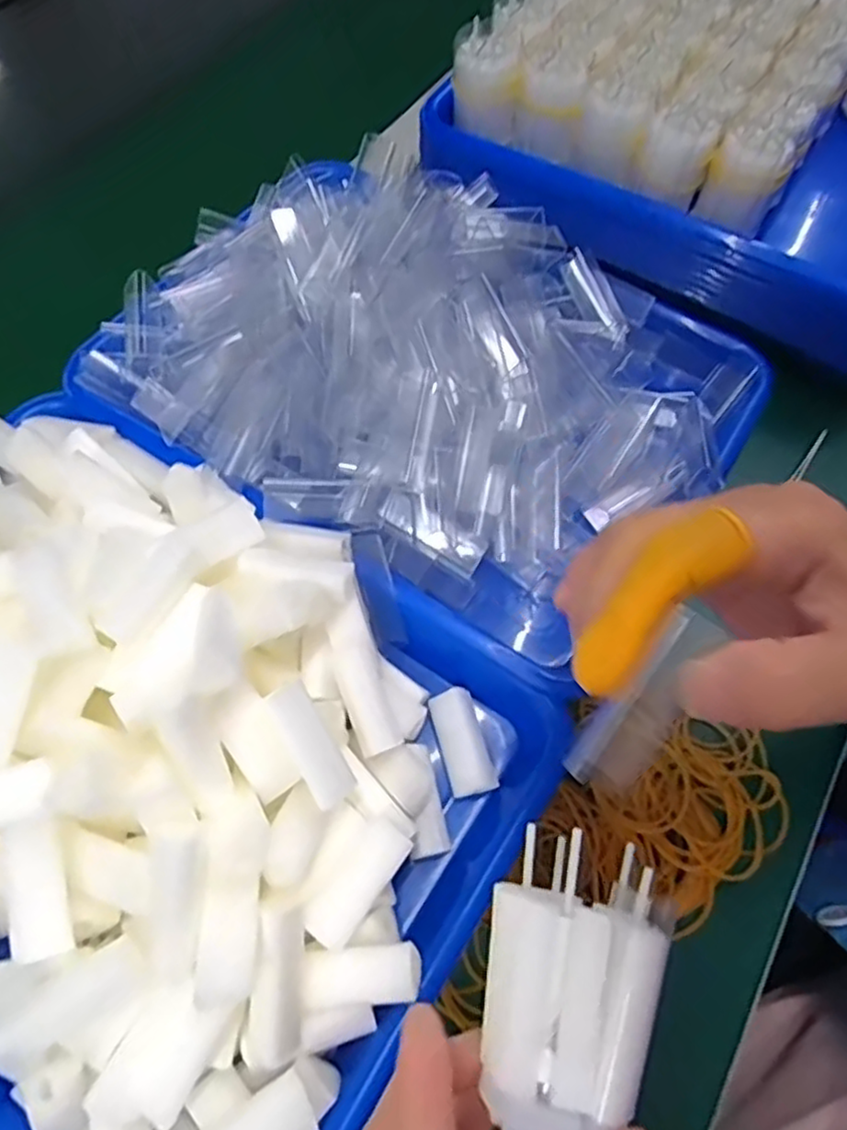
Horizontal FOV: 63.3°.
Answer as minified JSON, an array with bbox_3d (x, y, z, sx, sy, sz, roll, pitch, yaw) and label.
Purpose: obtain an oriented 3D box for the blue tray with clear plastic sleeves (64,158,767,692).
[{"bbox_3d":[0.009,-0.110,0.371,0.311,0.076,0.246,31,67,14],"label":"blue tray with clear plastic sleeves"}]

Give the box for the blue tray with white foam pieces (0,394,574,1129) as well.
[{"bbox_3d":[-0.129,0.062,0.271,0.319,0.095,0.241,31,67,14],"label":"blue tray with white foam pieces"}]

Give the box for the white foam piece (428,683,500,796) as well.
[{"bbox_3d":[0.017,0.079,0.309,0.020,0.011,0.046,-15,64,-8],"label":"white foam piece"}]

